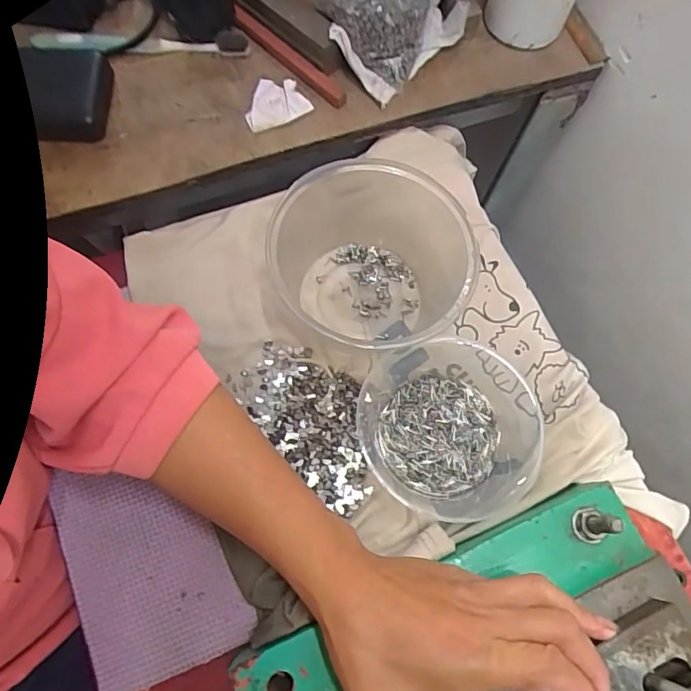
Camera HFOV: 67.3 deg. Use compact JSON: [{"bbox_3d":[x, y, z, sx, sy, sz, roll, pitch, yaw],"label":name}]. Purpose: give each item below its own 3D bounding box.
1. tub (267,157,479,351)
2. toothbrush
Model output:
[{"bbox_3d":[0.021,-0.070,0.395,0.146,0.082,0.140,0,72,-1],"label":"tub"},{"bbox_3d":[-0.170,-0.260,0.442,0.172,0.022,0.028,-6,72,-3],"label":"toothbrush"}]

